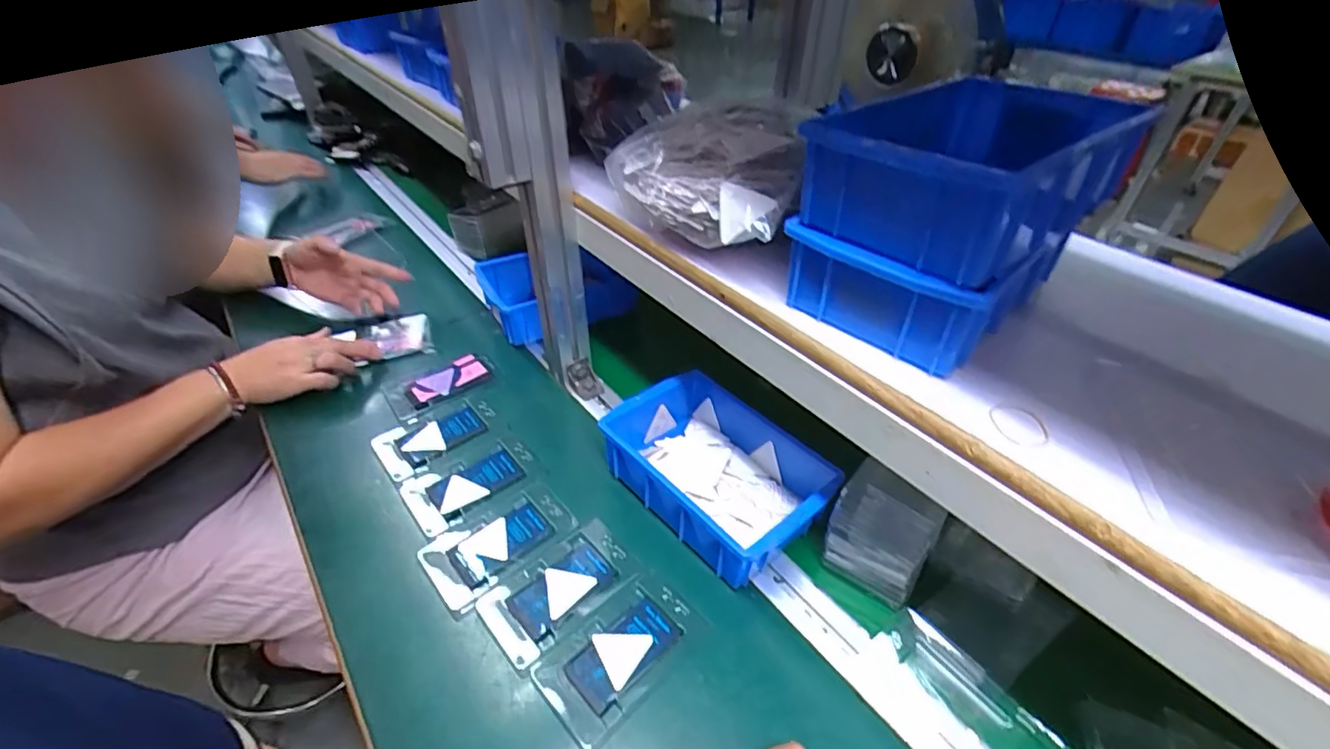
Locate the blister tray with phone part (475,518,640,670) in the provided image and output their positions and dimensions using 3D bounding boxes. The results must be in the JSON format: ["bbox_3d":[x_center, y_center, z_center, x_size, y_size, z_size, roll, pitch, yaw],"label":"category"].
[{"bbox_3d":[-0.088,0.179,0.483,0.122,0.010,0.073,-28,48,-31],"label":"blister tray with phone part"}]

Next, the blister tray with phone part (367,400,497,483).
[{"bbox_3d":[-0.249,0.064,0.625,0.122,0.013,0.076,-27,47,-30],"label":"blister tray with phone part"}]

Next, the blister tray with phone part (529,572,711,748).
[{"bbox_3d":[-0.032,0.213,0.443,0.126,0.014,0.073,-30,49,-32],"label":"blister tray with phone part"}]

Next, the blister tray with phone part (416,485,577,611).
[{"bbox_3d":[-0.149,0.152,0.522,0.128,0.013,0.070,-26,47,-29],"label":"blister tray with phone part"}]

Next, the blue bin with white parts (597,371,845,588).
[{"bbox_3d":[0.051,0.089,0.549,0.147,0.066,0.203,-26,46,-29],"label":"blue bin with white parts"}]

